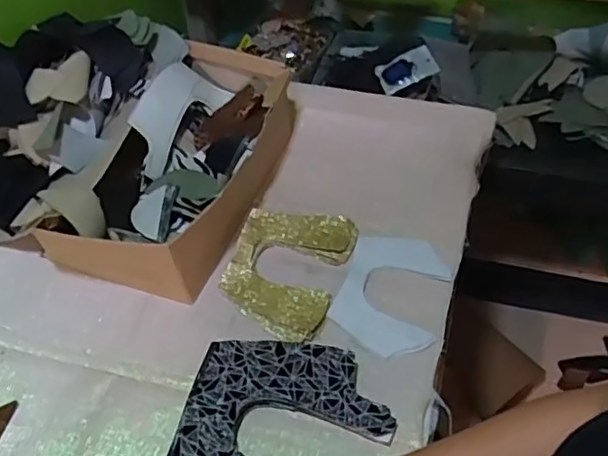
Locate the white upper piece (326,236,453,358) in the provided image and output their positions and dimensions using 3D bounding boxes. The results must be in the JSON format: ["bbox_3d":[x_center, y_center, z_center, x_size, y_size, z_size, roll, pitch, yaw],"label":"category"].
[{"bbox_3d":[0.100,0.071,0.698,0.111,0.004,0.157,17,52,12],"label":"white upper piece"}]

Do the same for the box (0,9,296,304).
[{"bbox_3d":[-0.224,-0.112,0.770,0.345,0.138,0.343,14,51,14],"label":"box"}]

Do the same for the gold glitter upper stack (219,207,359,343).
[{"bbox_3d":[-0.020,0.040,0.713,0.125,0.026,0.171,13,51,14],"label":"gold glitter upper stack"}]

